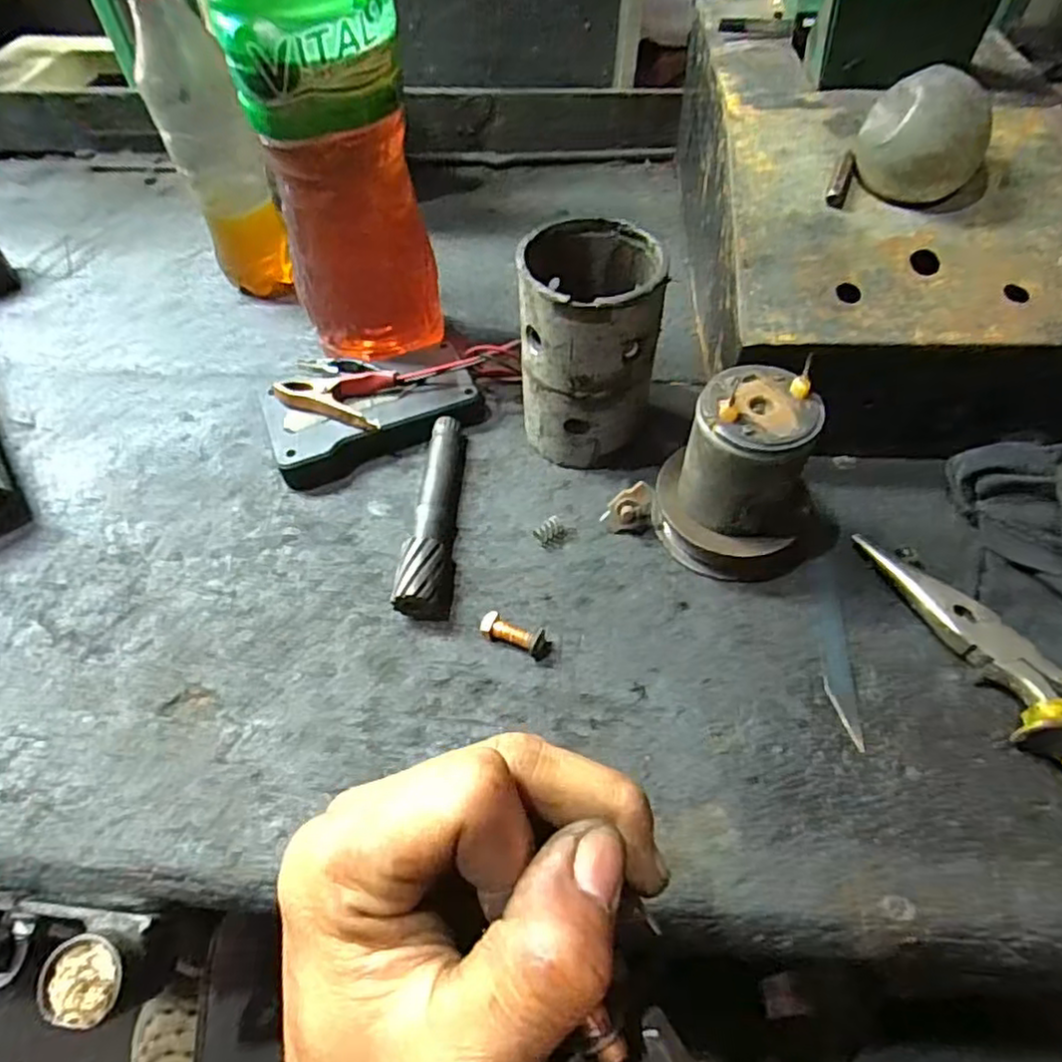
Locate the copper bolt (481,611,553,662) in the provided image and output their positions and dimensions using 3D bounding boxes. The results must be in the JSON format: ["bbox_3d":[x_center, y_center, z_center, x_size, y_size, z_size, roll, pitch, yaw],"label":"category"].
[{"bbox_3d":[-0.006,0.047,0.306,0.032,0.012,0.013,17,56,15],"label":"copper bolt"}]

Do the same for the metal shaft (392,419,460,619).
[{"bbox_3d":[-0.050,-0.010,0.344,0.020,0.020,0.117,1,53,4],"label":"metal shaft"}]

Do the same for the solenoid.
[{"bbox_3d":[0.100,-0.026,0.308,0.072,0.086,0.065,-18,54,-10],"label":"solenoid"}]

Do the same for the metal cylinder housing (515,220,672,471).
[{"bbox_3d":[0.028,-0.091,0.343,0.065,0.110,0.073,-2,53,1],"label":"metal cylinder housing"}]

